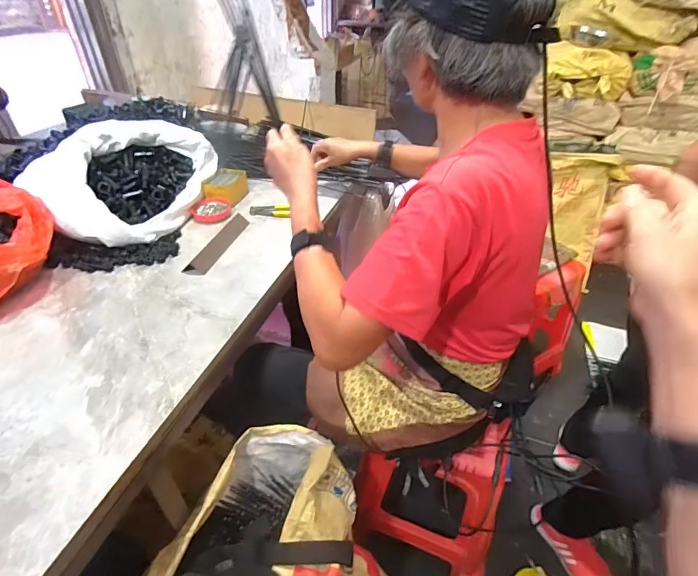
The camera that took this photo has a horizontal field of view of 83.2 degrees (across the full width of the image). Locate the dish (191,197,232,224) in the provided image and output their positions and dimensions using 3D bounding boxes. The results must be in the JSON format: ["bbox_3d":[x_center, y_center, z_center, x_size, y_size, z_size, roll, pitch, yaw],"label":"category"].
[{"bbox_3d":[-0.343,-0.194,0.984,0.092,0.025,0.102,-9,41,-14],"label":"dish"}]

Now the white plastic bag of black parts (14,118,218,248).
[{"bbox_3d":[-0.544,-0.264,0.936,0.306,0.192,0.377,10,40,10],"label":"white plastic bag of black parts"}]

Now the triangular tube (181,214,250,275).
[{"bbox_3d":[-0.285,-0.099,0.870,0.043,0.019,0.218,12,40,12],"label":"triangular tube"}]

